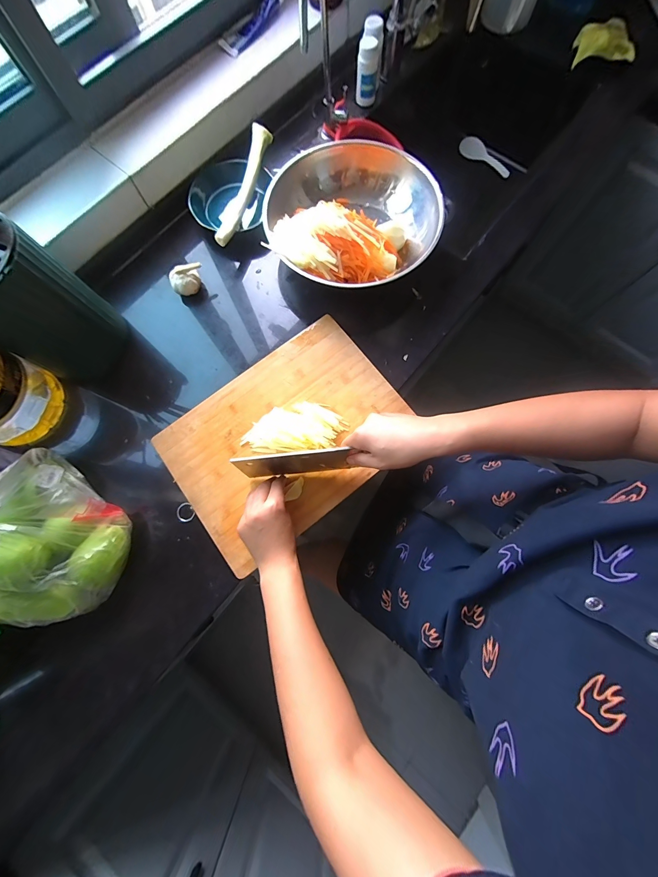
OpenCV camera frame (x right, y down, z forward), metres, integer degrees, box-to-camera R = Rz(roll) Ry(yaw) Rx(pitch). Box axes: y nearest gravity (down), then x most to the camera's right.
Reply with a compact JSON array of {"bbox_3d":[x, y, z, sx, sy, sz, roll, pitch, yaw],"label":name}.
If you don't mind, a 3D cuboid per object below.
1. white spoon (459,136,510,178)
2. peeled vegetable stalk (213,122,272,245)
[{"bbox_3d":[0.461,-0.826,0.916,0.167,0.016,0.058,33,80,8],"label":"white spoon"},{"bbox_3d":[-0.164,-0.488,0.607,0.036,0.029,0.267,14,78,4],"label":"peeled vegetable stalk"}]

